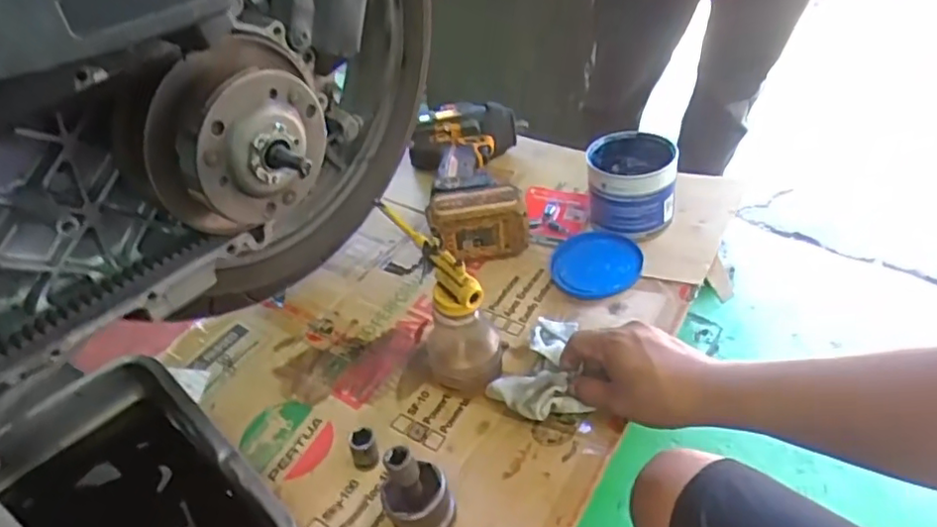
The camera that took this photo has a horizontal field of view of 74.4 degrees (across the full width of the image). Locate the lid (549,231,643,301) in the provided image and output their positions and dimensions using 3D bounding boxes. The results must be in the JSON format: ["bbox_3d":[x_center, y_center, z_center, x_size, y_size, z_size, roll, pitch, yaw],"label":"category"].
[{"bbox_3d":[0.144,0.001,0.694,0.094,0.014,0.098,-3,43,3],"label":"lid"}]

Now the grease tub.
[{"bbox_3d":[0.187,-0.093,0.727,0.101,0.084,0.093,1,44,7],"label":"grease tub"}]

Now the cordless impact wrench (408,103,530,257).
[{"bbox_3d":[-0.002,-0.112,0.792,0.136,0.076,0.244,-5,43,1],"label":"cordless impact wrench"}]

